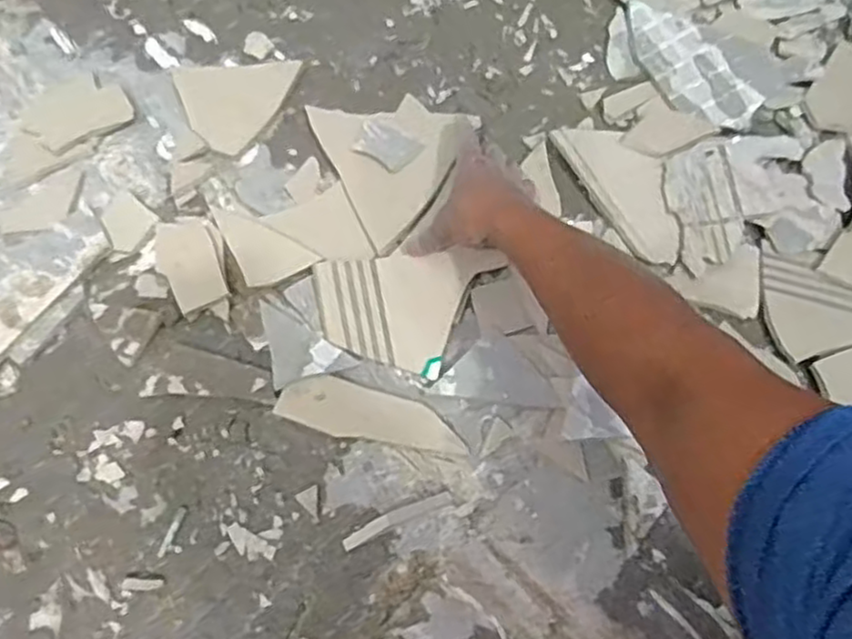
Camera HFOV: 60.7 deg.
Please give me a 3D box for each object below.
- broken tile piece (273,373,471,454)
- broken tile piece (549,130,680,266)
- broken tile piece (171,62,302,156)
[{"bbox_3d":[-0.049,0.090,0.677,0.173,0.012,0.050,17,72,5],"label":"broken tile piece"},{"bbox_3d":[0.207,-0.134,0.749,0.076,0.019,0.170,-26,74,-9],"label":"broken tile piece"},{"bbox_3d":[-0.204,-0.229,0.783,0.126,0.008,0.098,-1,80,-5],"label":"broken tile piece"}]

